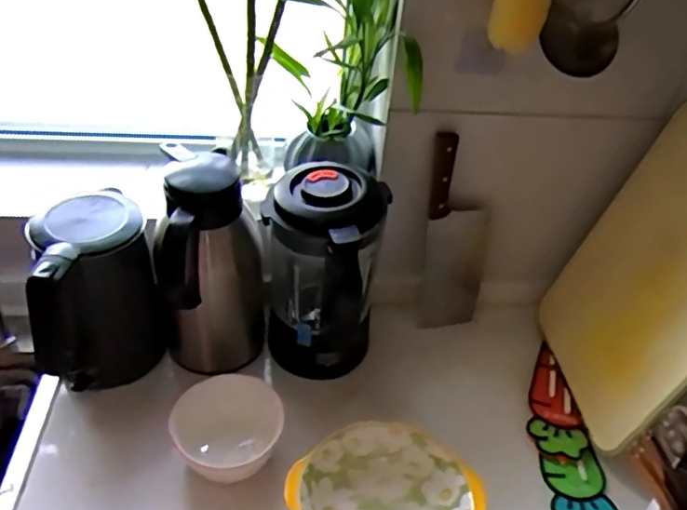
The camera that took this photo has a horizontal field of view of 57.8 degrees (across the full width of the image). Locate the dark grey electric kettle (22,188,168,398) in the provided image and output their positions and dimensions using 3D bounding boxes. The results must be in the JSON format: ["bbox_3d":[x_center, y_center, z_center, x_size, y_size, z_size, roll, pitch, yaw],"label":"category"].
[{"bbox_3d":[-0.322,0.051,0.800,0.152,0.220,0.152,3,40,-3],"label":"dark grey electric kettle"}]

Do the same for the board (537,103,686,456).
[{"bbox_3d":[0.378,0.025,0.755,0.021,0.381,0.273,12,35,-16],"label":"board"}]

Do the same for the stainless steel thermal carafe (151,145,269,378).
[{"bbox_3d":[-0.177,0.023,0.819,0.133,0.281,0.145,-4,41,-11],"label":"stainless steel thermal carafe"}]

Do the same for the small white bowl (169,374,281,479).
[{"bbox_3d":[-0.145,0.220,0.762,0.124,0.080,0.128,3,40,-3],"label":"small white bowl"}]

